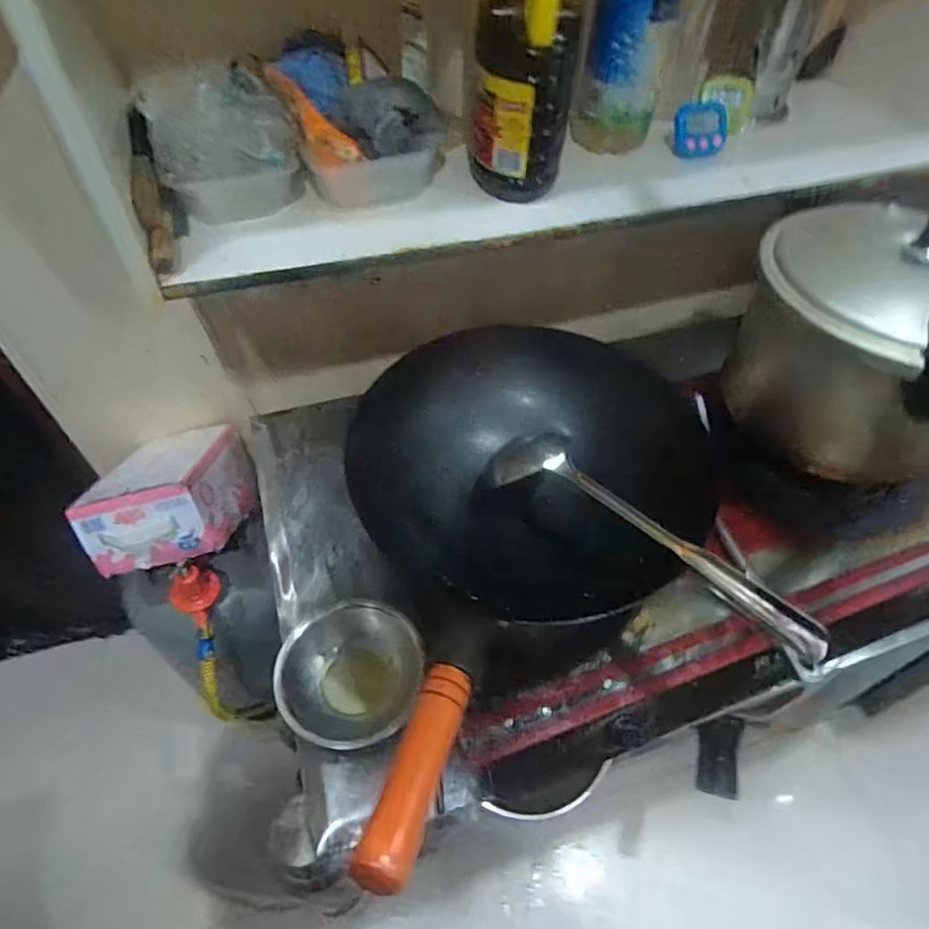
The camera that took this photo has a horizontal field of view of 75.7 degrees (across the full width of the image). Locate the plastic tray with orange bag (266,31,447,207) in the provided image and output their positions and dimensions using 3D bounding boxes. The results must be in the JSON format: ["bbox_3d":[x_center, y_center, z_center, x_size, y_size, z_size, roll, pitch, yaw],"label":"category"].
[{"bbox_3d":[-0.127,-0.387,0.673,0.161,0.114,0.165,-18,54,-15],"label":"plastic tray with orange bag"}]

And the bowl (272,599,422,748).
[{"bbox_3d":[-0.126,0.231,0.660,0.141,0.081,0.138,1,51,-1],"label":"bowl"}]

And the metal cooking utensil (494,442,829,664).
[{"bbox_3d":[0.165,0.060,0.559,0.333,0.081,0.075,38,60,26],"label":"metal cooking utensil"}]

